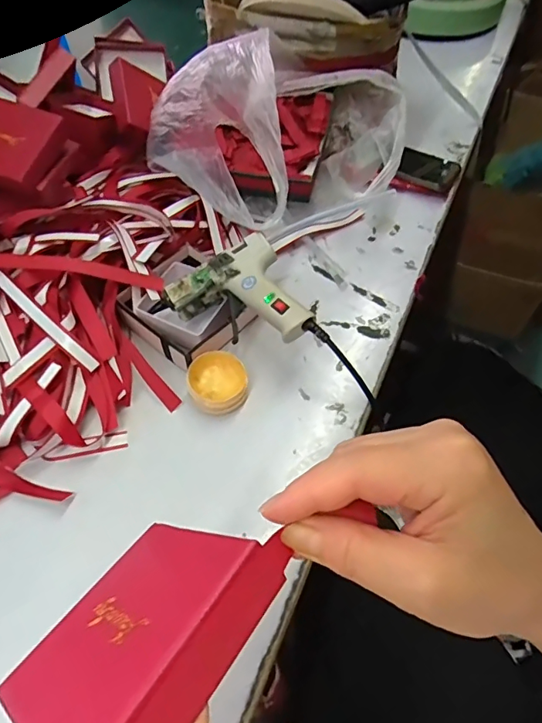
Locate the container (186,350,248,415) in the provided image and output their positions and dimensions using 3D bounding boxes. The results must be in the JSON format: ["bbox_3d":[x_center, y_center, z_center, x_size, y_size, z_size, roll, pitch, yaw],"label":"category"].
[{"bbox_3d":[-0.048,0.019,0.446,0.051,0.019,0.053,0,55,0],"label":"container"}]

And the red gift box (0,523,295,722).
[{"bbox_3d":[-0.050,0.103,0.187,0.090,0.092,0.018,-44,111,-43],"label":"red gift box"}]

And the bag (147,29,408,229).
[{"bbox_3d":[0.010,-0.256,0.563,0.272,0.149,0.239,-32,62,-20],"label":"bag"}]

